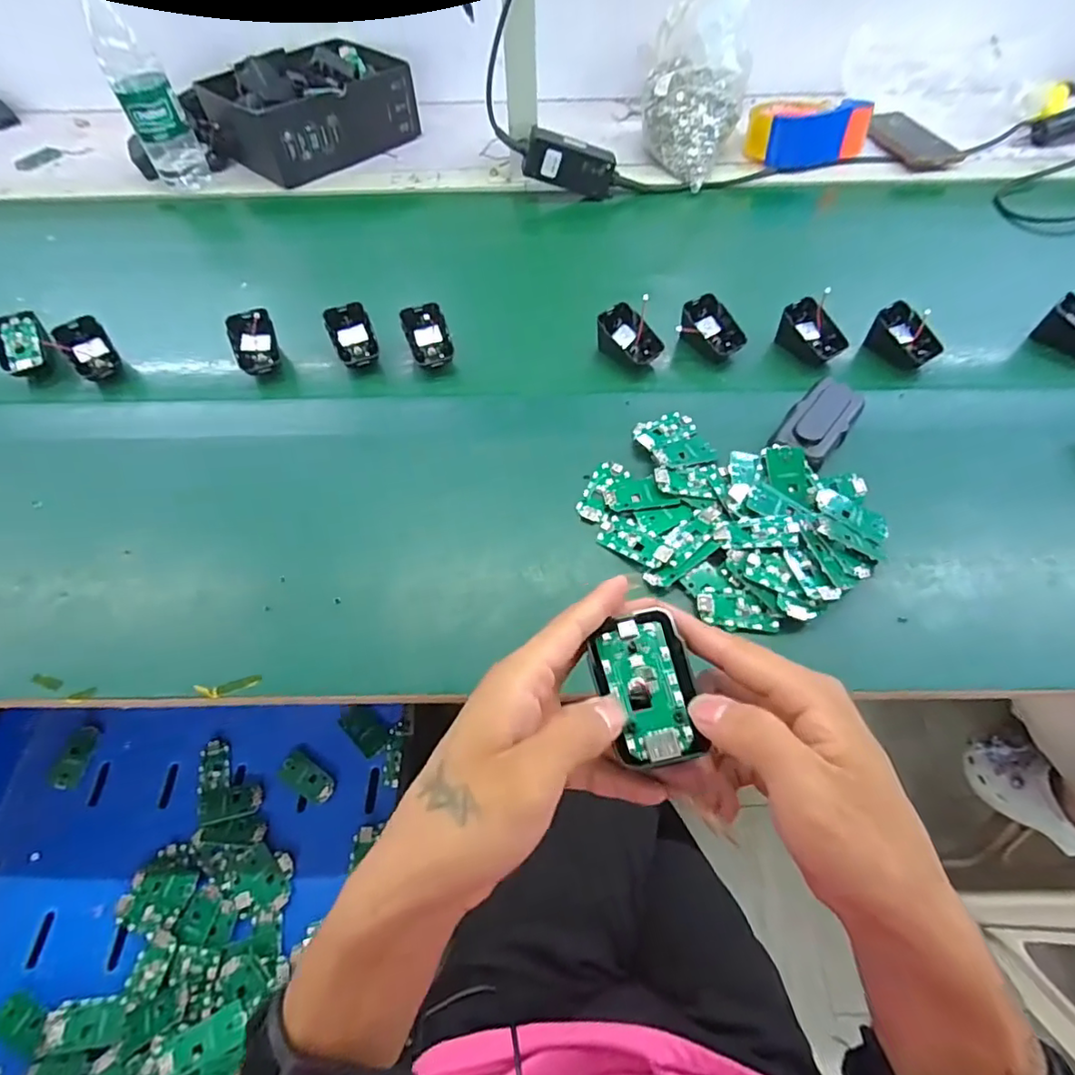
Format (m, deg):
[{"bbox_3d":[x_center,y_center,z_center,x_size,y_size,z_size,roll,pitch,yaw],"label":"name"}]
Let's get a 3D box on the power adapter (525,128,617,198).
[{"bbox_3d":[0.047,-0.479,0.741,0.126,0.060,0.030,7,55,-21],"label":"power adapter"}]

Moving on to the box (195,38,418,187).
[{"bbox_3d":[-0.316,-0.621,0.825,0.255,0.087,0.179,-40,65,-22],"label":"box"}]

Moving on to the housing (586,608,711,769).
[{"bbox_3d":[0.048,0.067,0.259,0.042,0.010,0.068,-9,58,-5],"label":"housing"}]

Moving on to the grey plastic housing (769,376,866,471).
[{"bbox_3d":[0.257,-0.107,0.523,0.052,0.018,0.097,31,63,19],"label":"grey plastic housing"}]

